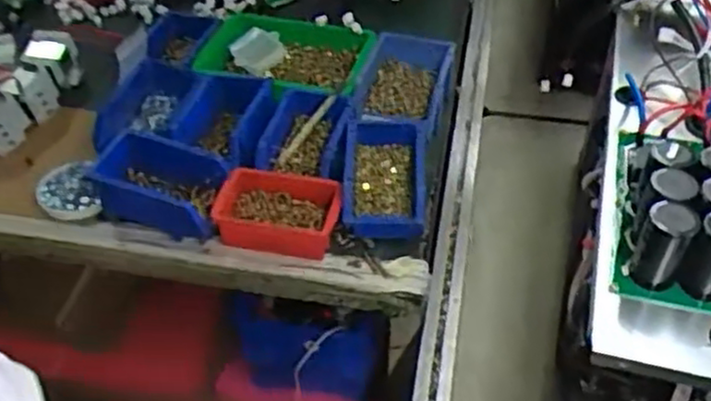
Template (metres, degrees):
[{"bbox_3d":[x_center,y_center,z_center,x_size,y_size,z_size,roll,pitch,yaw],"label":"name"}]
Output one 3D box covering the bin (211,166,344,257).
[{"bbox_3d":[-0.101,0.015,0.897,0.154,0.054,0.085,4,44,6],"label":"bin"}]

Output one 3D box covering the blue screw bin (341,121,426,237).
[{"bbox_3d":[0.037,-0.034,0.935,0.105,0.047,0.180,1,44,3],"label":"blue screw bin"}]

